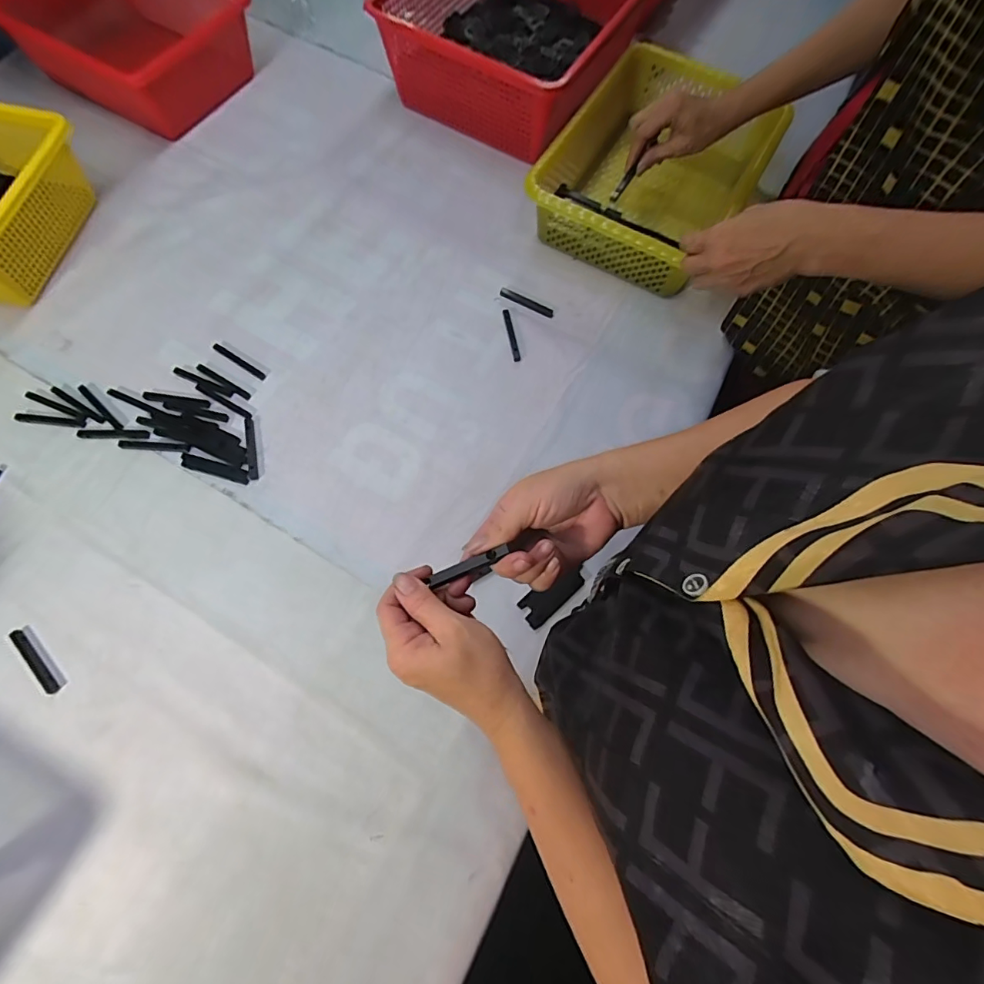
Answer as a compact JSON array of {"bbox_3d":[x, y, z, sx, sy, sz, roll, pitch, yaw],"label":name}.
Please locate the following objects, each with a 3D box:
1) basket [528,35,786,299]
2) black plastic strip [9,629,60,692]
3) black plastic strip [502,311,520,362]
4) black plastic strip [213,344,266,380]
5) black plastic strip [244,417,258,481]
[{"bbox_3d":[0.229,-0.448,0.673,0.241,0.109,0.394,32,72,9],"label":"basket"},{"bbox_3d":[-0.444,0.164,0.470,0.077,0.006,0.012,42,74,12],"label":"black plastic strip"},{"bbox_3d":[0.025,-0.201,0.614,0.009,0.004,0.081,-8,71,-5],"label":"black plastic strip"},{"bbox_3d":[-0.309,-0.159,0.591,0.078,0.005,0.010,31,72,9],"label":"black plastic strip"},{"bbox_3d":[-0.277,-0.051,0.558,0.011,0.004,0.078,-10,71,-6],"label":"black plastic strip"}]

